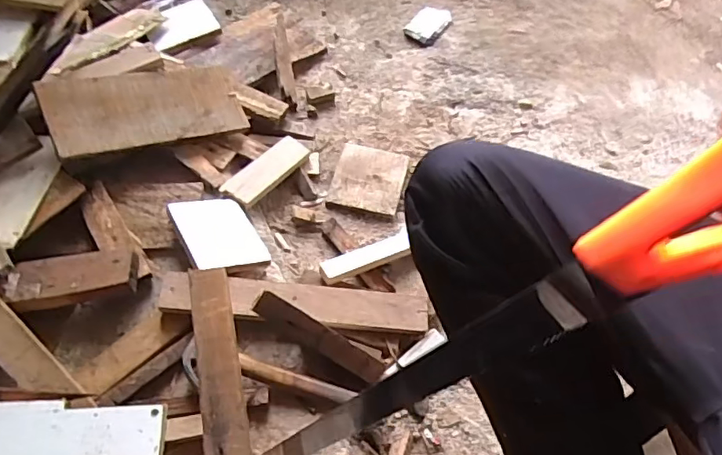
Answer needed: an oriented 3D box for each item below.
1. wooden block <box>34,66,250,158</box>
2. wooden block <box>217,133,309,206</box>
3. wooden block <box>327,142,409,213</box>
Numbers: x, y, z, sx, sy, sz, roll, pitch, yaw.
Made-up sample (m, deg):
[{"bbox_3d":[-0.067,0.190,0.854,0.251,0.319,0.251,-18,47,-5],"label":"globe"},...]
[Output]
[{"bbox_3d":[-0.327,-0.190,0.846,0.289,0.015,0.123,-19,81,-36],"label":"wooden block"},{"bbox_3d":[-0.149,-0.094,0.875,0.057,0.014,0.162,38,50,2],"label":"wooden block"},{"bbox_3d":[0.015,-0.087,0.920,0.115,0.014,0.129,11,52,6],"label":"wooden block"}]

